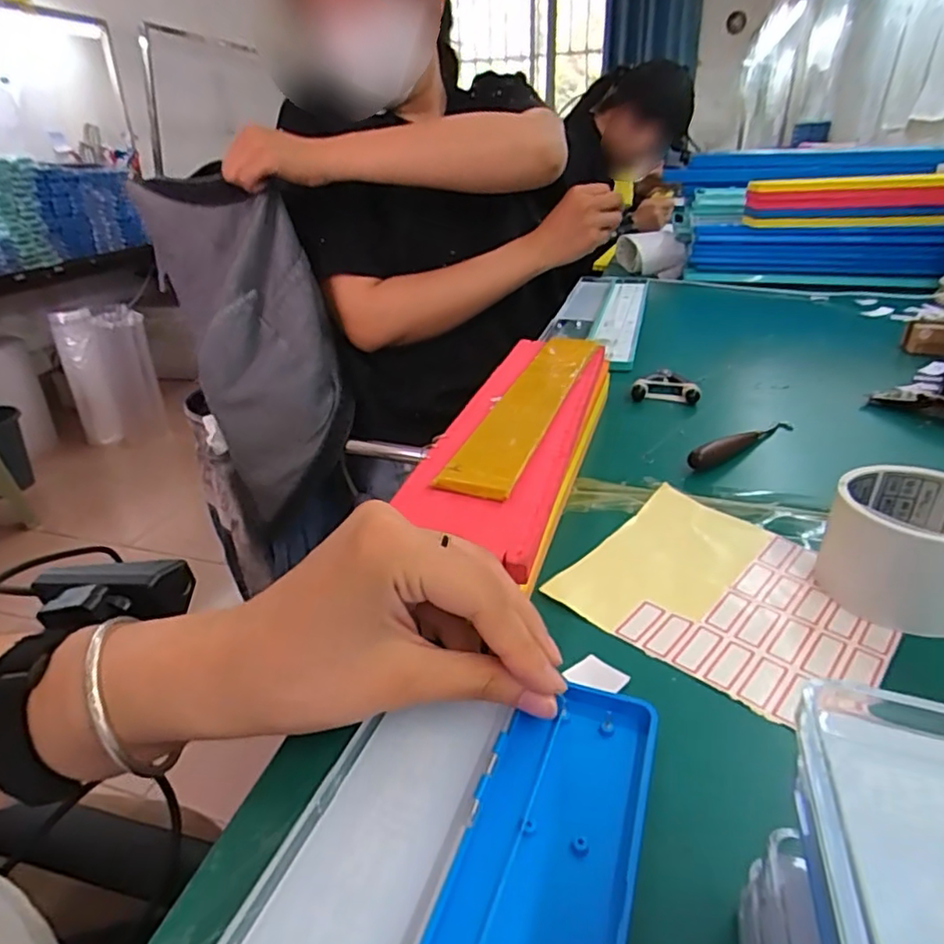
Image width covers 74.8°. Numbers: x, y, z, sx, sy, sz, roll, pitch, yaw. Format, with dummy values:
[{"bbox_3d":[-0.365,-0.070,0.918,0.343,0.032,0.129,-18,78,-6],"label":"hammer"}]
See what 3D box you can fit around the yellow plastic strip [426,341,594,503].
[{"bbox_3d":[0.045,-0.055,0.439,0.042,0.007,0.284,8,29,18],"label":"yellow plastic strip"}]

